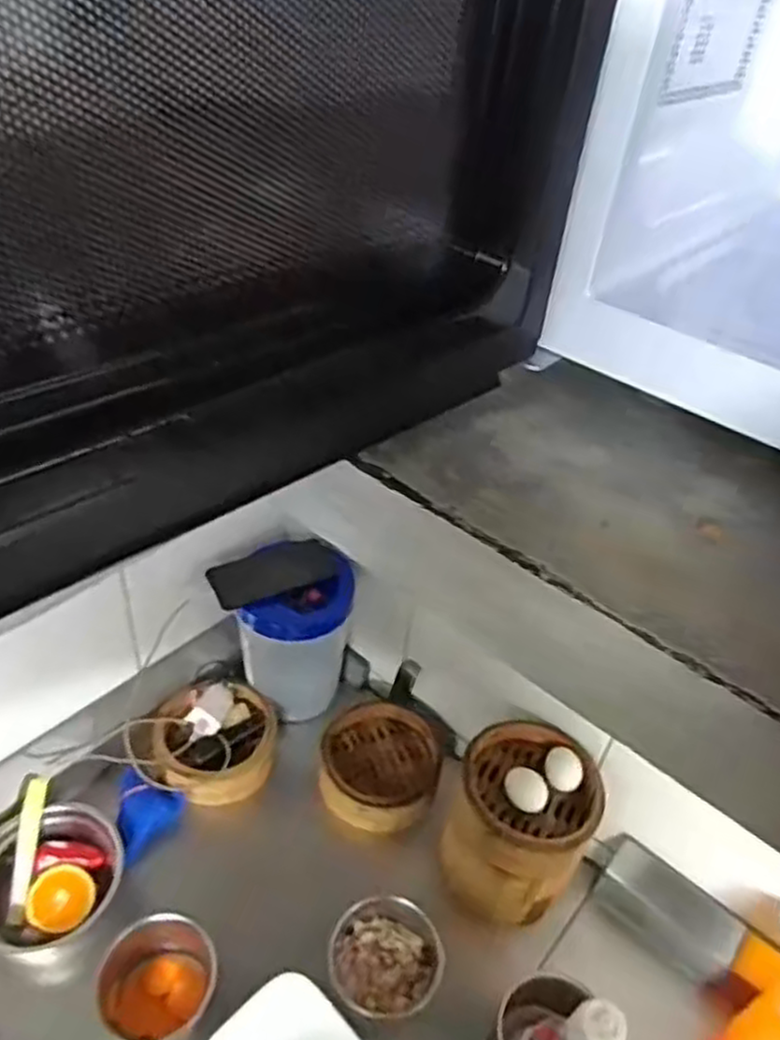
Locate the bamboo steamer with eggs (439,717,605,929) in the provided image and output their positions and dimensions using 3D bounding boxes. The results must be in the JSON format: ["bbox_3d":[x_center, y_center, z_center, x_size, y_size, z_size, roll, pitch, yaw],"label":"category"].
[{"bbox_3d":[0.158,0.379,0.914,0.158,0.191,0.165,4,39,-3],"label":"bamboo steamer with eggs"}]

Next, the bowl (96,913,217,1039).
[{"bbox_3d":[-0.249,0.503,0.801,0.115,0.082,0.120,4,39,-3],"label":"bowl"}]

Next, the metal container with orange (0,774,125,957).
[{"bbox_3d":[-0.409,0.422,0.888,0.172,0.078,0.161,4,39,-3],"label":"metal container with orange"}]

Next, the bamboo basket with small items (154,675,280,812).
[{"bbox_3d":[-0.240,0.295,1.021,0.157,0.077,0.172,4,39,-3],"label":"bamboo basket with small items"}]

